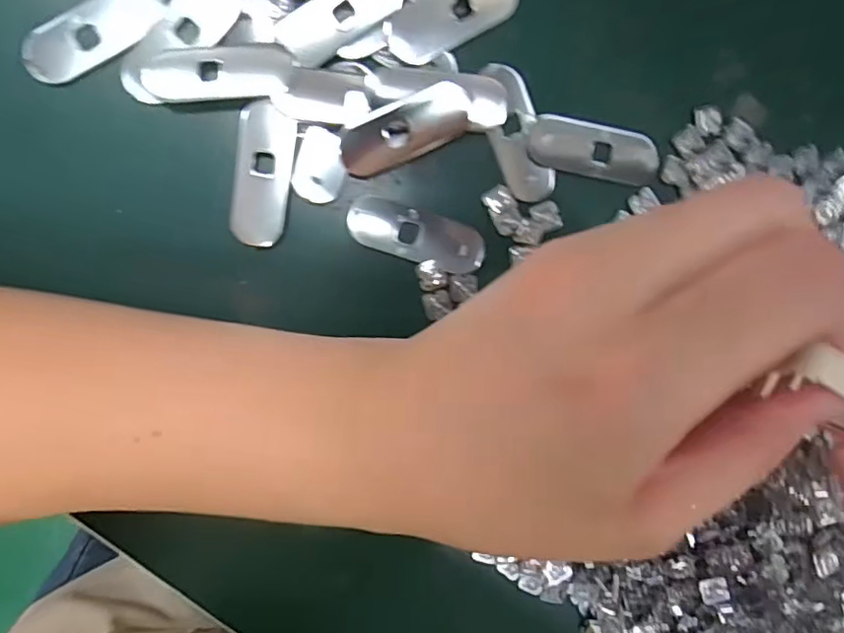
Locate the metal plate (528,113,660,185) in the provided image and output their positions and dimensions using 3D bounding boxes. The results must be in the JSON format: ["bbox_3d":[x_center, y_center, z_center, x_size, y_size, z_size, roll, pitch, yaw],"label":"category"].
[{"bbox_3d":[0.064,-0.062,0.216,0.049,0.004,0.019,10,95,-5],"label":"metal plate"}]

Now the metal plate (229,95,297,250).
[{"bbox_3d":[-0.057,-0.050,0.206,0.020,0.004,0.049,8,96,-5],"label":"metal plate"}]

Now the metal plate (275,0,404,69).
[{"bbox_3d":[-0.027,-0.105,0.201,0.046,0.005,0.018,-30,98,-1],"label":"metal plate"}]

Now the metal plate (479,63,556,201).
[{"bbox_3d":[0.035,-0.067,0.213,0.018,0.004,0.050,-20,97,-2],"label":"metal plate"}]

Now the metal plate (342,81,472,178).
[{"bbox_3d":[-0.006,-0.067,0.208,0.049,0.004,0.019,-26,98,-1],"label":"metal plate"}]

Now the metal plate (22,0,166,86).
[{"bbox_3d":[-0.113,-0.097,0.197,0.050,0.004,0.020,-36,98,0],"label":"metal plate"}]

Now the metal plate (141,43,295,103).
[{"bbox_3d":[-0.071,-0.085,0.201,0.050,0.004,0.019,-4,97,-4],"label":"metal plate"}]

